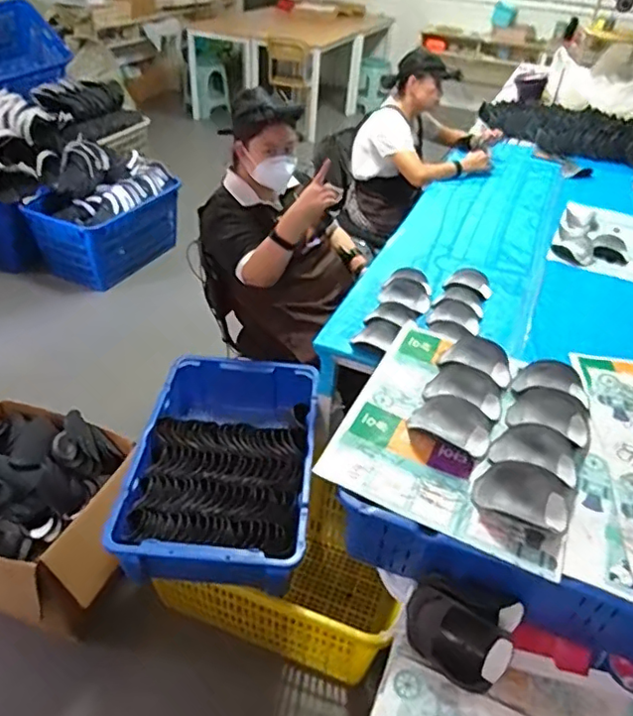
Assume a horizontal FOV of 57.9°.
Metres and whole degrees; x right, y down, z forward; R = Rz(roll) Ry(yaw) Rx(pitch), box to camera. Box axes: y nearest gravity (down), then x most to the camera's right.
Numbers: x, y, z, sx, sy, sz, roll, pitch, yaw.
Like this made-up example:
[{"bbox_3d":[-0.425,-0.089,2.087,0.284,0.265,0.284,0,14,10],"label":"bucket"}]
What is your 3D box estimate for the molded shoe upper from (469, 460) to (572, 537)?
[{"bbox_3d":[0.326,0.215,0.899,0.151,0.041,0.096,15,41,14],"label":"molded shoe upper"}]

